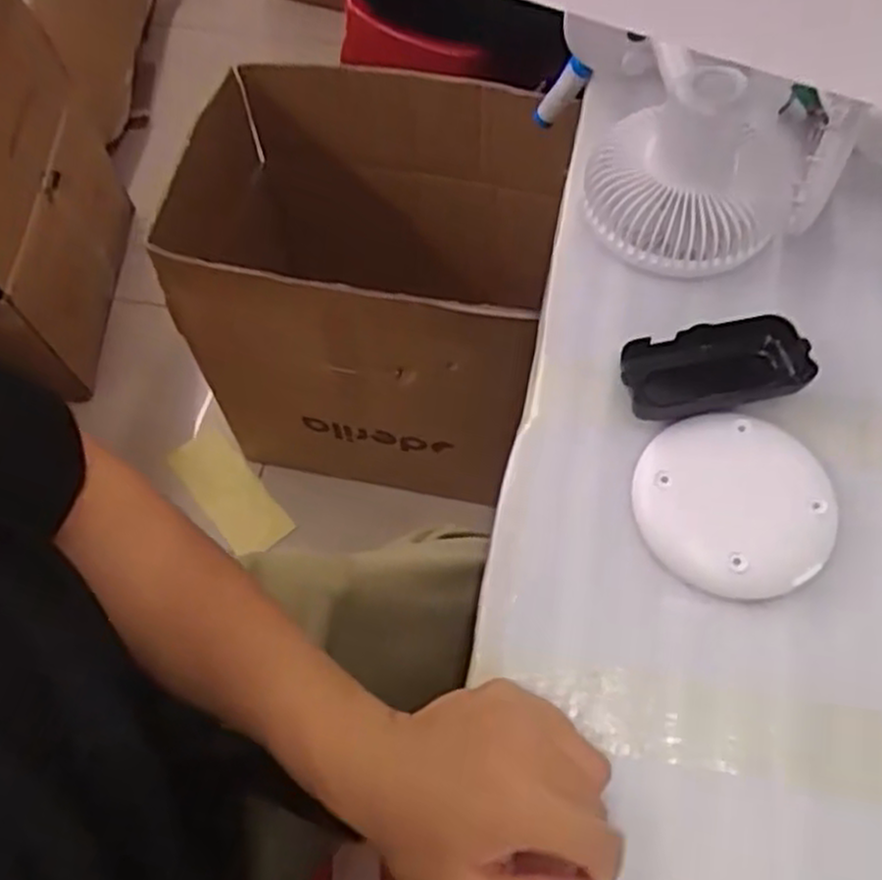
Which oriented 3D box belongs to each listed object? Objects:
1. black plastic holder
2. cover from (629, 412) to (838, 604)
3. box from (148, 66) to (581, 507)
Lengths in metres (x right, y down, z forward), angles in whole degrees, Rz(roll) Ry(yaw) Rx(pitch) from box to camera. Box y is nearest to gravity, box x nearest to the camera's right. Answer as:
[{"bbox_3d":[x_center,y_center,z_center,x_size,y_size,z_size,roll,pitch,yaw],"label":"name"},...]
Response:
[{"bbox_3d":[0.164,-0.042,0.477,0.109,0.023,0.053,-13,61,-4],"label":"black plastic holder"},{"bbox_3d":[0.165,0.033,0.444,0.106,0.018,0.103,-2,60,3],"label":"cover"},{"bbox_3d":[-0.104,-0.222,1.172,0.509,0.497,0.404,10,62,9],"label":"box"}]

